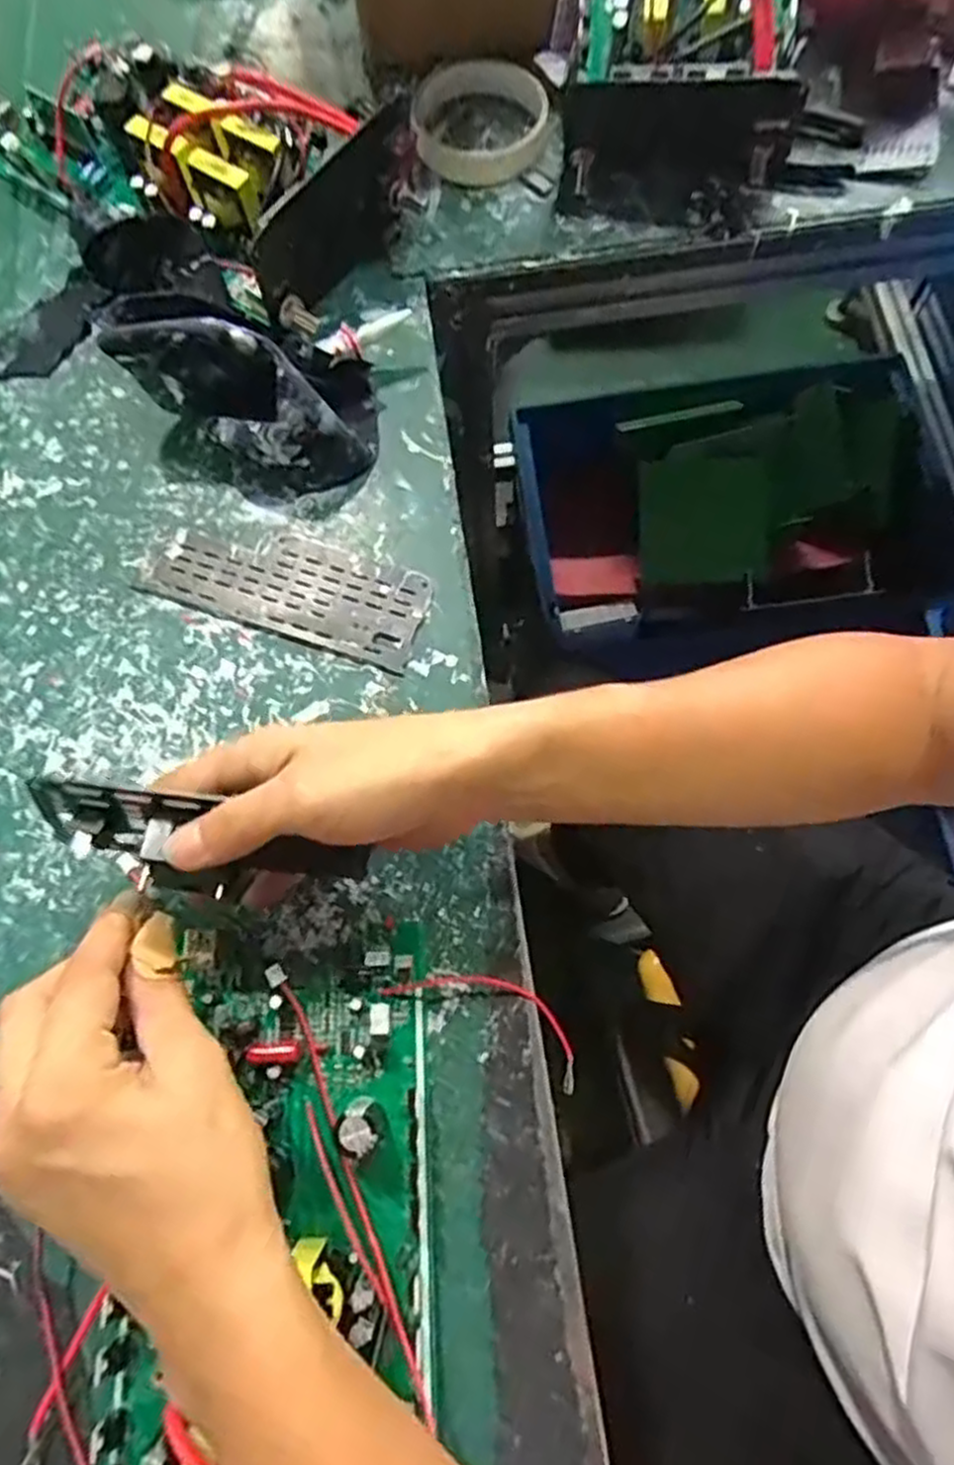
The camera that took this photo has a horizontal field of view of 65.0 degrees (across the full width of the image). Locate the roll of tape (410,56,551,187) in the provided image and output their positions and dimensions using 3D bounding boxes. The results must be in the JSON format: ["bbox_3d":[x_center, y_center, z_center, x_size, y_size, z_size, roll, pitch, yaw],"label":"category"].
[{"bbox_3d":[0.001,-0.389,0.478,0.087,0.024,0.087,0,74,1],"label":"roll of tape"}]

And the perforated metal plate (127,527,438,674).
[{"bbox_3d":[-0.100,-0.079,0.402,0.146,0.004,0.057,18,75,6],"label":"perforated metal plate"}]

